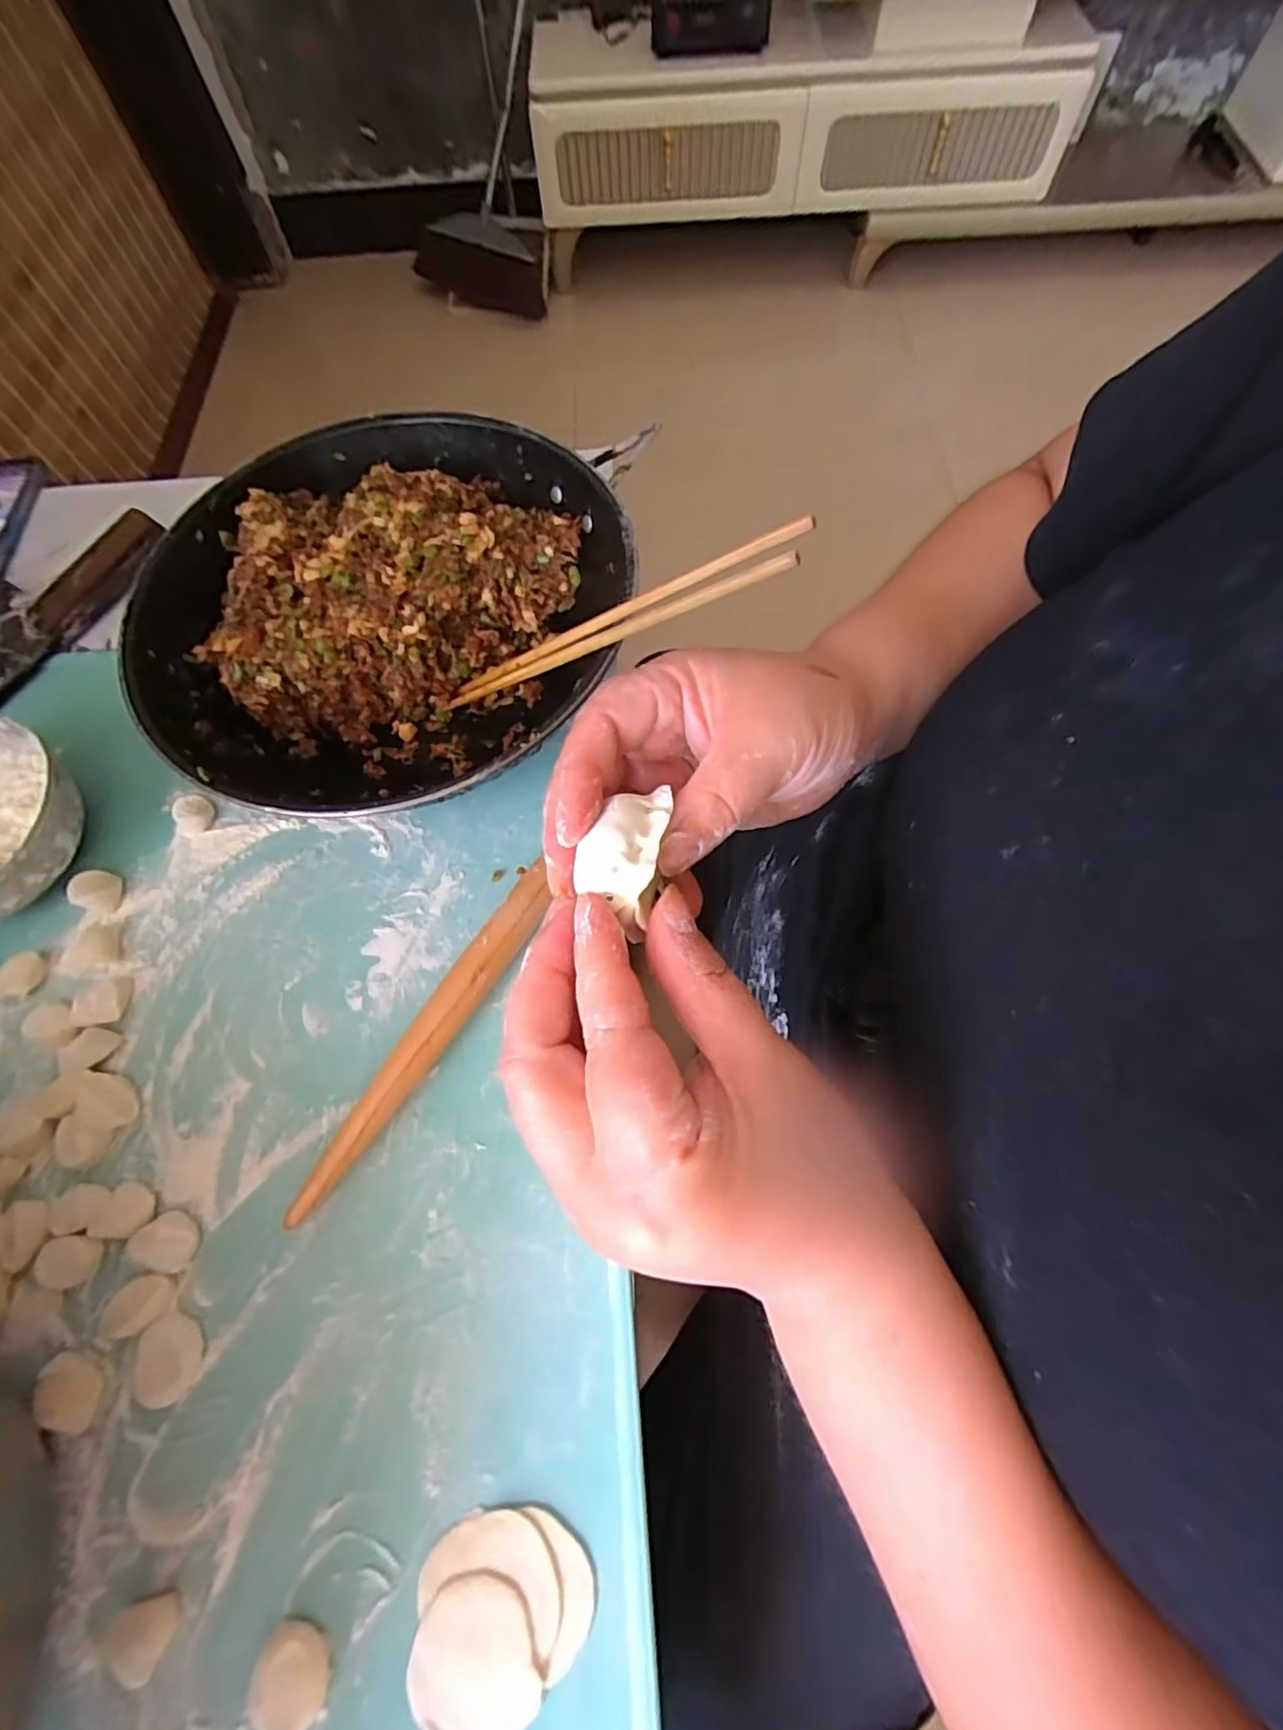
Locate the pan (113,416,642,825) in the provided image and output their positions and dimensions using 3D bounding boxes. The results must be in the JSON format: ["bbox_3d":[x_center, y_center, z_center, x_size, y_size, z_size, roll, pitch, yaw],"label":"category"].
[{"bbox_3d":[-0.166,-0.163,0.424,0.284,0.089,0.305,-1,68,2],"label":"pan"}]

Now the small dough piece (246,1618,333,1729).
[{"bbox_3d":[-0.151,0.351,0.265,0.033,0.010,0.031,-1,68,2],"label":"small dough piece"}]

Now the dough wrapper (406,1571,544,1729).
[{"bbox_3d":[-0.074,0.347,0.268,0.053,0.004,0.056,-1,68,2],"label":"dough wrapper"}]

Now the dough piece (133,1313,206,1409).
[{"bbox_3d":[-0.238,0.247,0.310,0.034,0.010,0.030,39,75,16],"label":"dough piece"}]

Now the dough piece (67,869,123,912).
[{"bbox_3d":[-0.354,0.016,0.402,0.025,0.015,0.025,-1,68,2],"label":"dough piece"}]

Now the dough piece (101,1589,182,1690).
[{"bbox_3d":[-0.220,0.337,0.273,0.027,0.008,0.026,24,71,11],"label":"dough piece"}]

